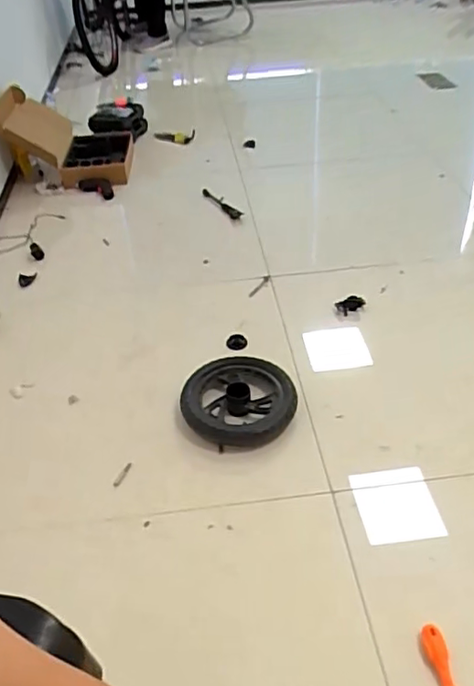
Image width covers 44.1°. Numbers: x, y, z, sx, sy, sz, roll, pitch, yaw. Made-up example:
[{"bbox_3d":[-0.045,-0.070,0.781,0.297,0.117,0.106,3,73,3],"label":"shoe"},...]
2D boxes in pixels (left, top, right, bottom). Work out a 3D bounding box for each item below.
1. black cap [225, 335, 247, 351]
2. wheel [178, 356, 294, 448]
[{"bbox_3d":[-0.001,0.000,1.581,0.055,0.025,0.055,-1,40,1],"label":"black cap"},{"bbox_3d":[0.006,0.137,1.386,0.255,0.080,0.258,-3,40,2],"label":"wheel"}]

